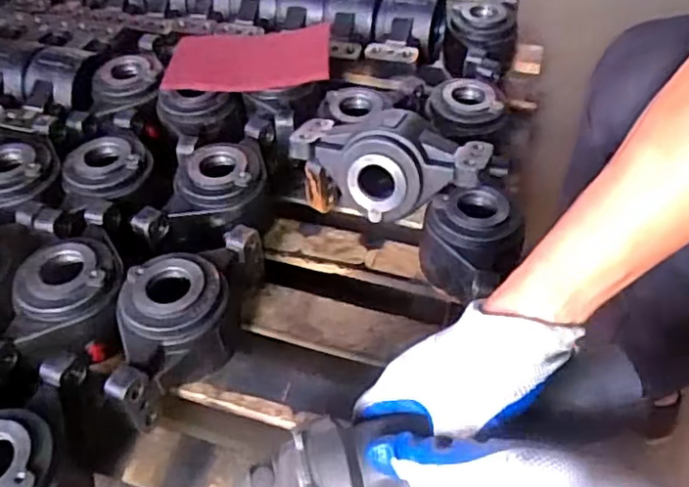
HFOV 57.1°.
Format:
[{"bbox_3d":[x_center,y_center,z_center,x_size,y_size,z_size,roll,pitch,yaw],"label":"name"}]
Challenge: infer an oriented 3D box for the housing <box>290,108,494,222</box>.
[{"bbox_3d":[0.050,-0.097,0.750,0.224,0.100,0.104,10,48,11],"label":"housing"}]

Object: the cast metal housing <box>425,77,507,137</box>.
[{"bbox_3d":[0.164,-0.185,0.854,0.094,0.043,0.093,-1,47,1],"label":"cast metal housing"}]

